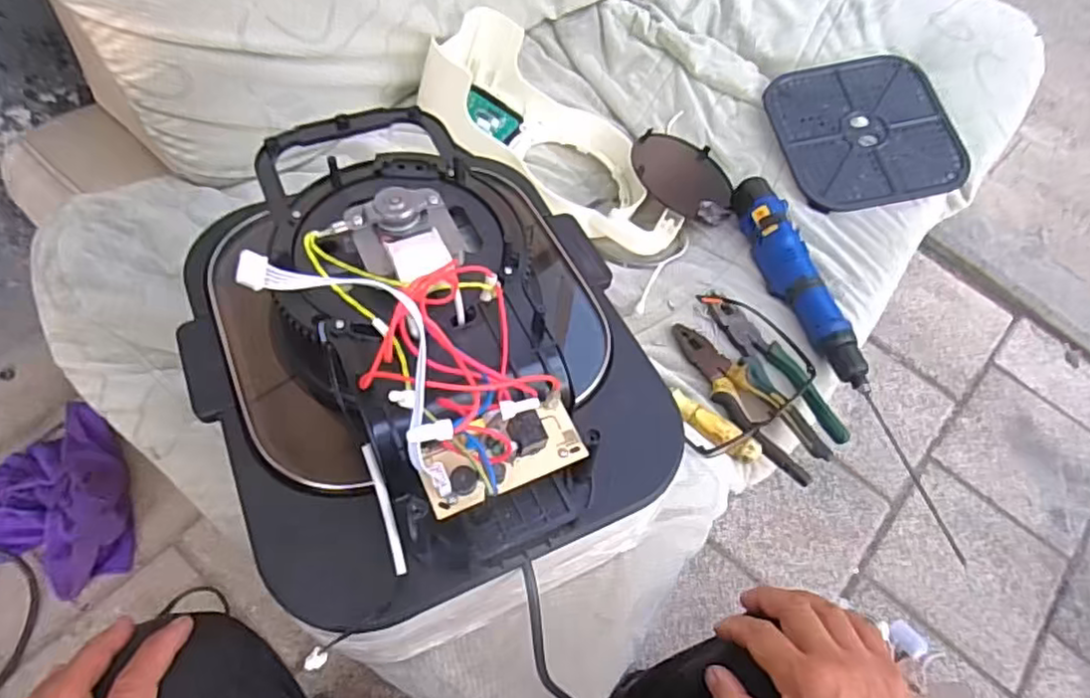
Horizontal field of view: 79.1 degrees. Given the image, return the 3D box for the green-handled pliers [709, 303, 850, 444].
[{"bbox_3d":[0.231,0.020,0.667,0.049,0.029,0.183,-25,65,-19],"label":"green-handled pliers"}]

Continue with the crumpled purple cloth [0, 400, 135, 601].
[{"bbox_3d":[-0.637,0.195,0.883,0.217,0.065,0.208,22,60,7],"label":"crumpled purple cloth"}]

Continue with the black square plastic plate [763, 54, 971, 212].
[{"bbox_3d":[0.405,-0.280,0.843,0.207,0.012,0.217,-12,70,1],"label":"black square plastic plate"}]

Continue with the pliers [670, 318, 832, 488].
[{"bbox_3d":[0.198,0.043,0.651,0.057,0.035,0.199,-28,67,-21],"label":"pliers"}]

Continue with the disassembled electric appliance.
[{"bbox_3d":[-0.078,-0.025,0.423,0.293,0.110,0.330,-20,64,-17],"label":"disassembled electric appliance"}]

